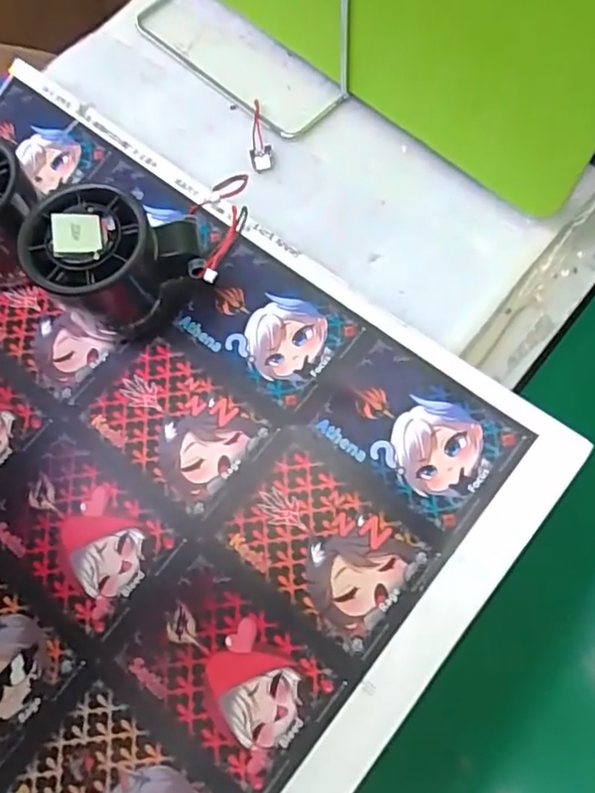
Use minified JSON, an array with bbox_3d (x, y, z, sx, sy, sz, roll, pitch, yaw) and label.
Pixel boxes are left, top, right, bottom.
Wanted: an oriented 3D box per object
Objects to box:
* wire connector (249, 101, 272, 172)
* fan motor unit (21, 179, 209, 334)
[{"bbox_3d":[-0.023,-0.150,0.340,0.011,0.005,0.046,-8,71,-1],"label":"wire connector"},{"bbox_3d":[-0.085,-0.066,0.287,0.072,0.055,0.052,-6,71,-1],"label":"fan motor unit"}]

